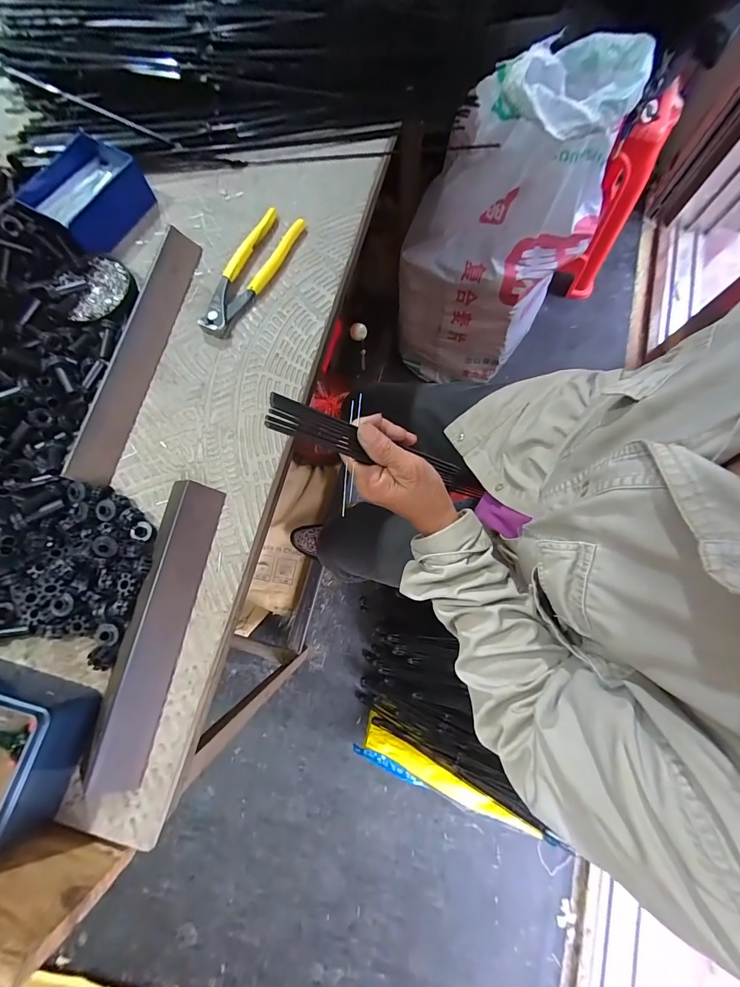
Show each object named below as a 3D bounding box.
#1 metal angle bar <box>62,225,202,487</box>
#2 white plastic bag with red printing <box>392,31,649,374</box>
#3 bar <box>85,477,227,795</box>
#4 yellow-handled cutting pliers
[{"bbox_3d":[-0.235,-0.143,0.387,0.037,0.034,0.277,11,77,3],"label":"metal angle bar"},{"bbox_3d":[0.275,-0.543,0.881,0.345,0.676,0.277,-29,78,-6],"label":"white plastic bag with red printing"},{"bbox_3d":[-0.178,0.107,0.320,0.043,0.026,0.238,11,77,3],"label":"bar"},{"bbox_3d":[-0.130,-0.236,0.406,0.047,0.014,0.160,31,78,7],"label":"yellow-handled cutting pliers"}]

